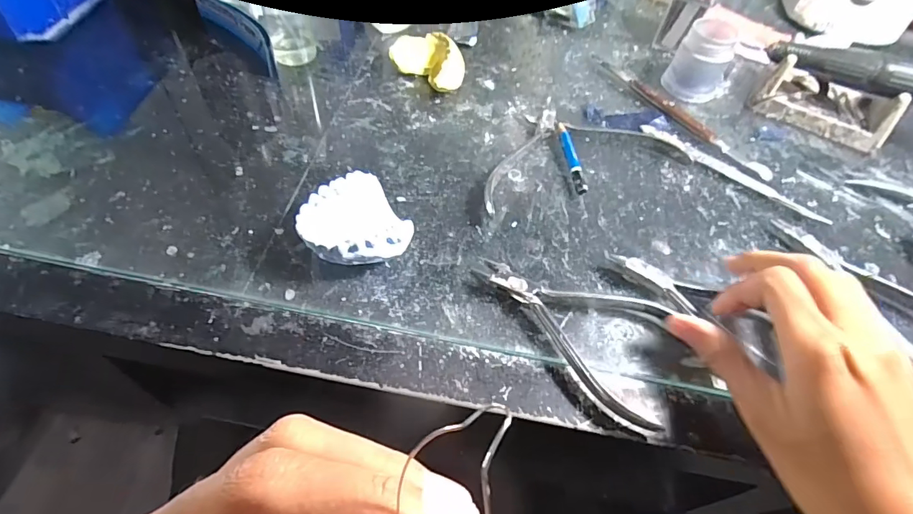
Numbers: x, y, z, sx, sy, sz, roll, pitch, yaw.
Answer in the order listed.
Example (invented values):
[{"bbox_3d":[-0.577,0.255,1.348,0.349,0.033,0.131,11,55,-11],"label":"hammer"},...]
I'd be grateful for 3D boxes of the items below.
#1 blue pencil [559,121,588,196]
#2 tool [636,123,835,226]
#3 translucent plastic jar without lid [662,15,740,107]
[{"bbox_3d":[0.080,-0.068,0.331,0.007,0.011,0.062,-4,56,-8],"label":"blue pencil"},{"bbox_3d":[0.197,-0.061,0.340,0.137,0.005,0.012,36,60,19],"label":"tool"},{"bbox_3d":[0.200,-0.159,0.383,0.045,0.048,0.039,31,58,15],"label":"translucent plastic jar without lid"}]

